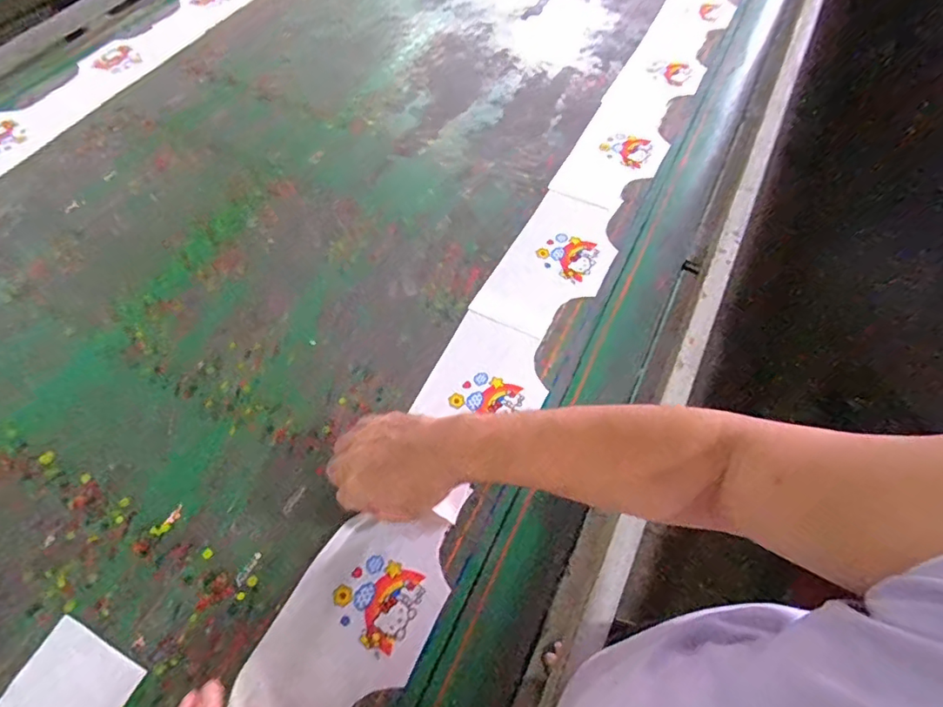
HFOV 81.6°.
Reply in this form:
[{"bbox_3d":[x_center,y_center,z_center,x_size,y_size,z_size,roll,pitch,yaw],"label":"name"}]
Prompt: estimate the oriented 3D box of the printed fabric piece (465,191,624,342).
[{"bbox_3d":[0.119,-0.131,0.765,0.137,0.010,0.250,27,61,14],"label":"printed fabric piece"}]

